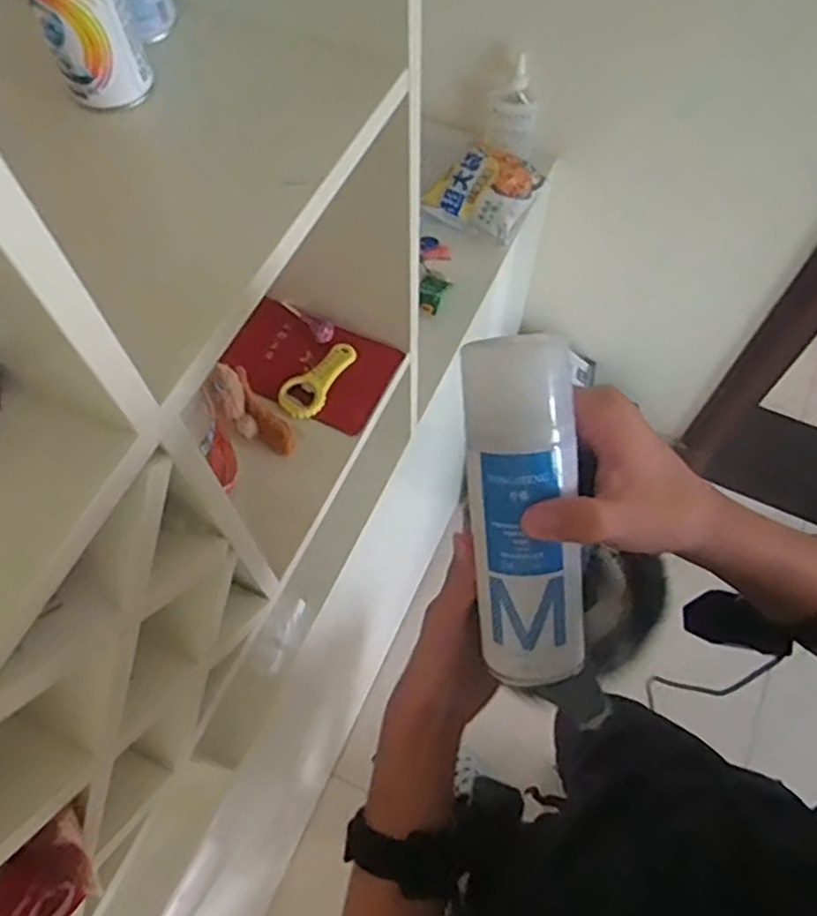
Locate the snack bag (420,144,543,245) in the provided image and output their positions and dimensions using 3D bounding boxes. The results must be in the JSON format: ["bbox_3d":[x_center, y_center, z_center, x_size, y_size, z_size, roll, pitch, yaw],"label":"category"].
[{"bbox_3d":[0.116,-0.414,1.080,0.146,0.056,0.146,25,66,12],"label":"snack bag"}]

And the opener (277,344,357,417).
[{"bbox_3d":[-0.092,-0.083,0.723,0.045,0.007,0.098,31,68,14],"label":"opener"}]

